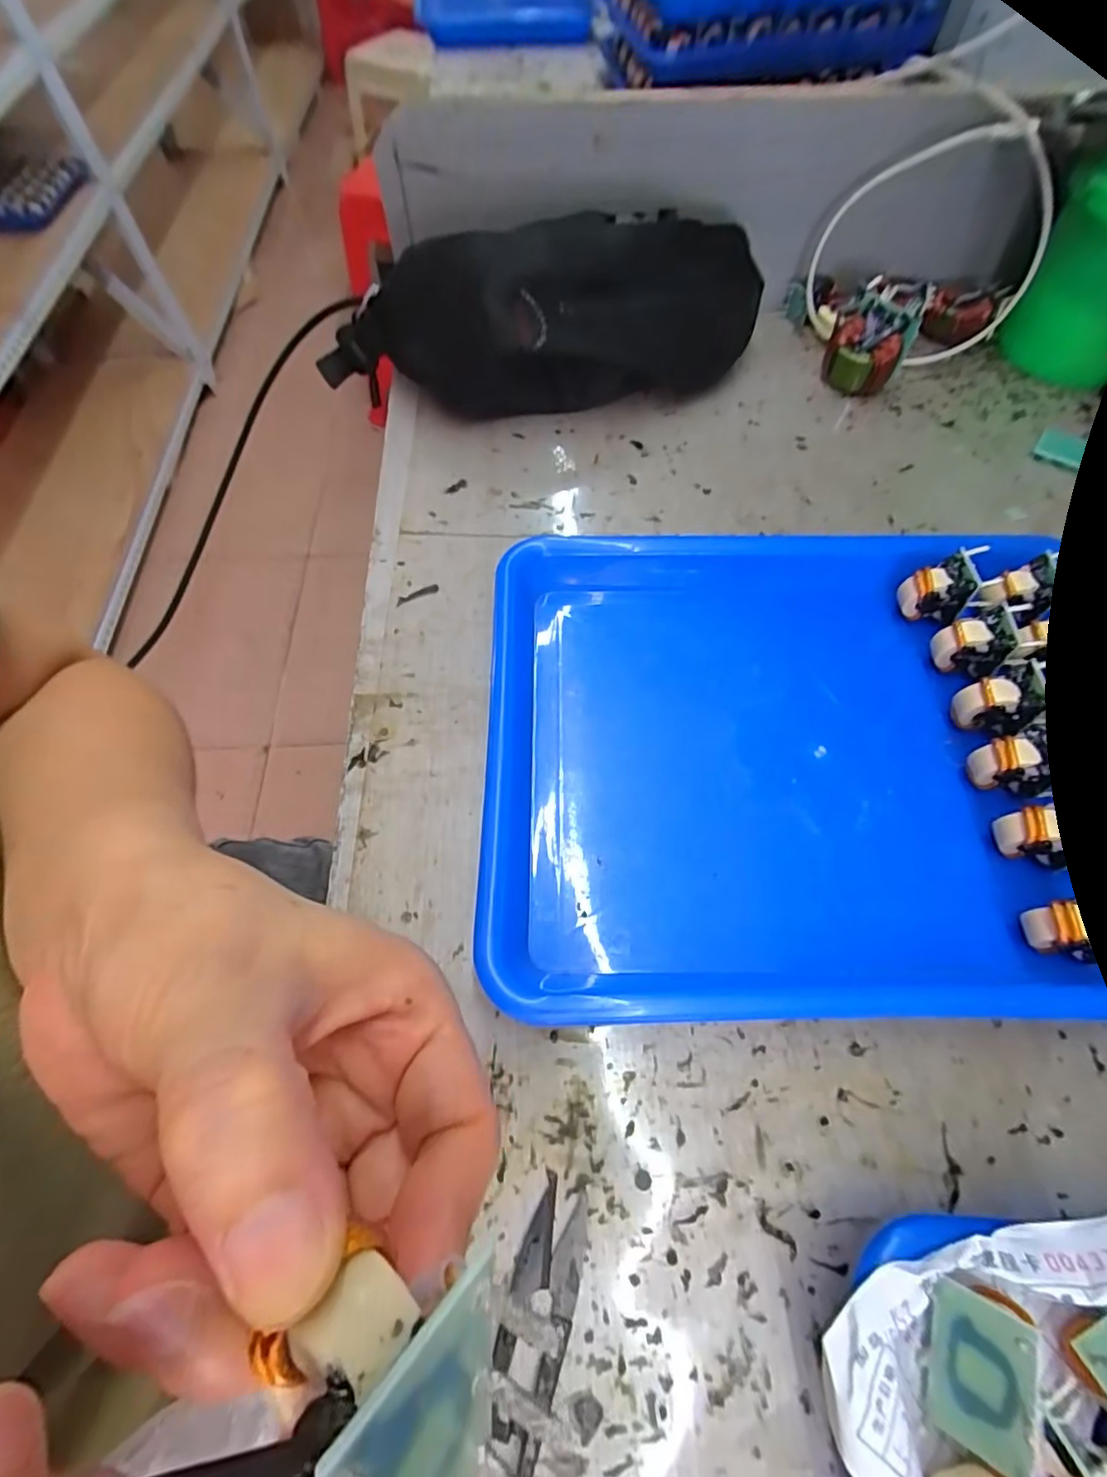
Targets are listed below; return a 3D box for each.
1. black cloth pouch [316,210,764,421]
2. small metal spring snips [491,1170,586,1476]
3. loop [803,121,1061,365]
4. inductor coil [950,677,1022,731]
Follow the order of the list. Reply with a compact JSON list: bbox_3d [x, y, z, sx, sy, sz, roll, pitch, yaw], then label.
[{"bbox_3d":[-0.016,-0.309,0.419,0.321,0.094,0.103,-4,63,-1],"label":"black cloth pouch"},{"bbox_3d":[-0.009,0.210,0.192,0.023,0.015,0.102,13,64,8],"label":"small metal spring snips"},{"bbox_3d":[0.264,-0.344,0.420,0.149,0.127,0.026,6,39,18],"label":"loop"},{"bbox_3d":[0.211,-0.016,0.291,0.020,0.031,0.016,-16,64,-7],"label":"inductor coil"}]

